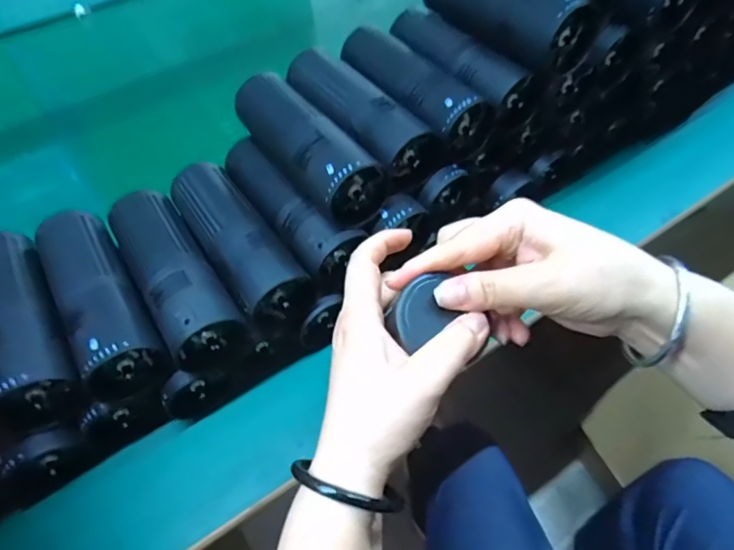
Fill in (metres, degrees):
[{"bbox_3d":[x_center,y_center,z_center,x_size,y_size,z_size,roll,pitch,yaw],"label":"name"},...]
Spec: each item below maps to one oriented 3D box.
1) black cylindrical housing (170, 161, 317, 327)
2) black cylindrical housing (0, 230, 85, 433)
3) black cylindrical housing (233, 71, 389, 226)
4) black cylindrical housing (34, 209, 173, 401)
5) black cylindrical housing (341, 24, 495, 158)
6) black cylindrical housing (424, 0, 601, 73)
[{"bbox_3d":[-0.107,-0.029,0.413,0.056,0.053,0.163,-28,57,-17],"label":"black cylindrical housing"},{"bbox_3d":[-0.263,0.035,0.375,0.063,0.051,0.170,-29,57,-18],"label":"black cylindrical housing"},{"bbox_3d":[-0.055,-0.110,0.404,0.055,0.051,0.165,-33,59,-20],"label":"black cylindrical housing"},{"bbox_3d":[-0.204,0.018,0.382,0.055,0.049,0.163,-30,58,-18],"label":"black cylindrical housing"},{"bbox_3d":[0.034,-0.168,0.445,0.060,0.045,0.166,-33,58,-20],"label":"black cylindrical housing"},{"bbox_3d":[0.113,-0.232,0.424,0.054,0.047,0.163,-29,57,-18],"label":"black cylindrical housing"}]

